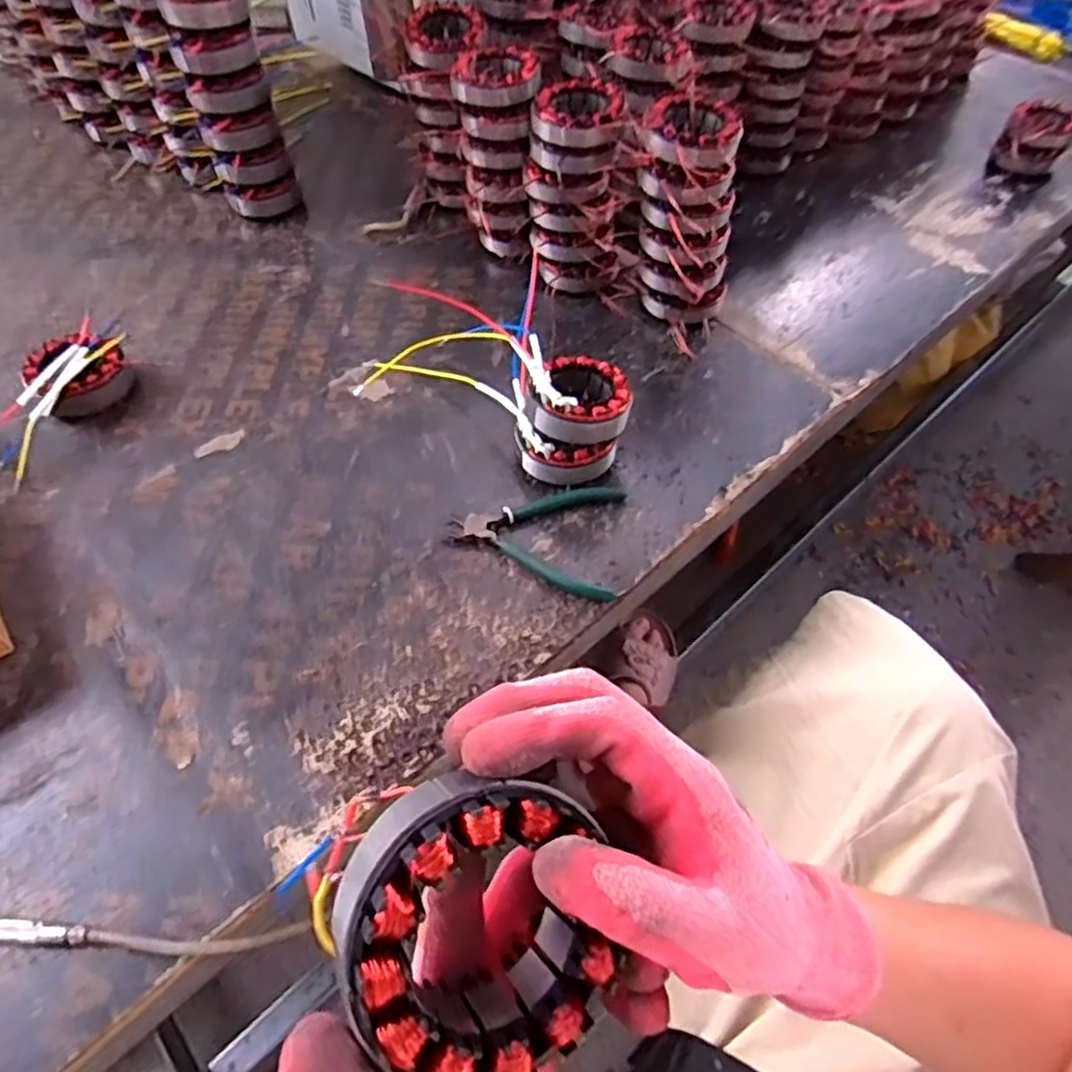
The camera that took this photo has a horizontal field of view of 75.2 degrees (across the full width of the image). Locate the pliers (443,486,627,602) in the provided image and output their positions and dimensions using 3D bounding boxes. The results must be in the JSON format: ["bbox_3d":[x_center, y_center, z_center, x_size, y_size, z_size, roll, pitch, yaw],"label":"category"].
[{"bbox_3d":[0.000,-0.007,0.581,0.141,0.012,0.115,10,54,6],"label":"pliers"}]

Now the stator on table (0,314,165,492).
[{"bbox_3d":[-0.451,-0.132,0.648,0.092,0.041,0.184,23,56,14],"label":"stator on table"}]

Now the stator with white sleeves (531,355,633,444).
[{"bbox_3d":[0.036,-0.118,0.588,0.087,0.036,0.086,1,54,-1],"label":"stator with white sleeves"}]

